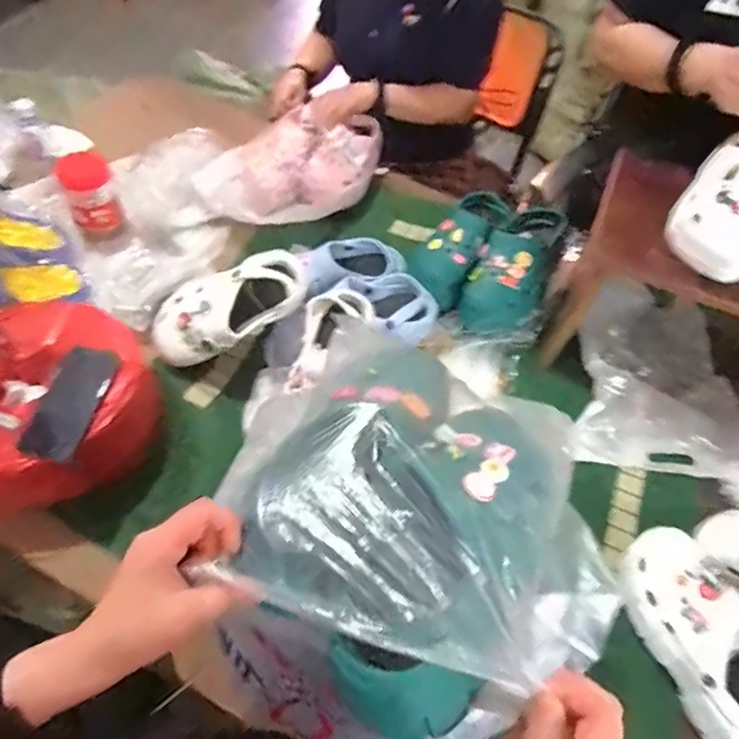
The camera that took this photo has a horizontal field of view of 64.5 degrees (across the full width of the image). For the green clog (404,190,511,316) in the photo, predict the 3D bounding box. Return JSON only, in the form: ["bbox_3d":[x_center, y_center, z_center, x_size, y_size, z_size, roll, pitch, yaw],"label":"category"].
[{"bbox_3d":[0.162,-0.240,1.069,0.120,0.095,0.276,28,60,15],"label":"green clog"}]

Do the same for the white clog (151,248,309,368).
[{"bbox_3d":[-0.222,-0.097,0.930,0.257,0.095,0.119,-29,90,3],"label":"white clog"}]

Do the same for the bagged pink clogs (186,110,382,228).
[{"bbox_3d":[-0.139,-0.410,1.181,0.407,0.104,0.214,-38,66,-24],"label":"bagged pink clogs"}]

